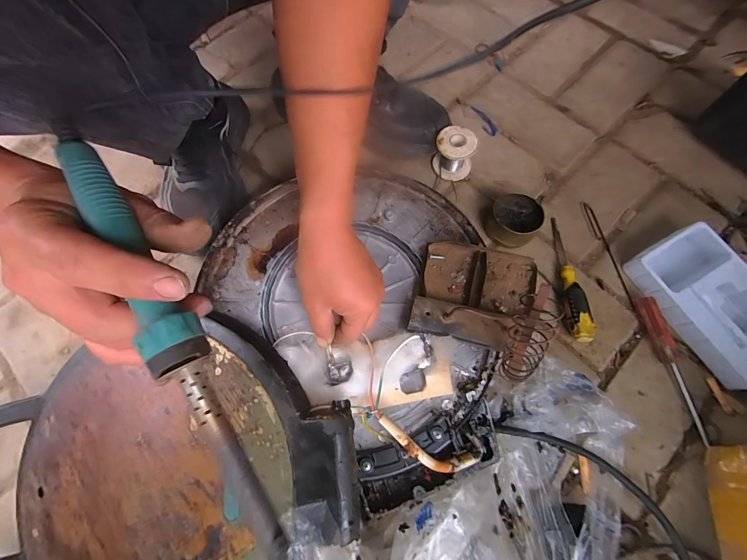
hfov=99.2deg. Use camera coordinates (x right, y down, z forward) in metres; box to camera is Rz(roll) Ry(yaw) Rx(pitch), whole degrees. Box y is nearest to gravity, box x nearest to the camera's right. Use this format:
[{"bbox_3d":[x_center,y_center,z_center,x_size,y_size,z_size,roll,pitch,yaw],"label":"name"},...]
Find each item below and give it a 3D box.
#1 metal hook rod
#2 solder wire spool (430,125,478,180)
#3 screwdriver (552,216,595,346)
[{"bbox_3d":[0.312,-0.035,0.422,0.013,0.006,0.155,-10,71,-2],"label":"metal hook rod"},{"bbox_3d":[0.111,-0.173,0.441,0.054,0.054,0.047,18,73,7],"label":"solder wire spool"},{"bbox_3d":[0.245,-0.006,0.400,0.028,0.030,0.162,0,71,1],"label":"screwdriver"}]

